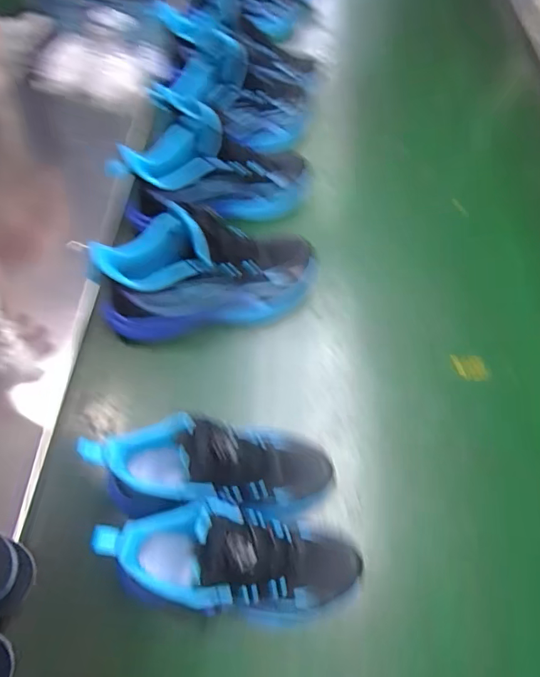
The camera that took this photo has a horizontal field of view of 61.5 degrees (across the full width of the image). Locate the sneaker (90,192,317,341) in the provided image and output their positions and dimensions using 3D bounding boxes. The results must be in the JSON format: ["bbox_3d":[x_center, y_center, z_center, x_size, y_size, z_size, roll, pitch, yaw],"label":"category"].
[{"bbox_3d":[-0.071,-0.085,0.555,0.270,0.143,0.103,-11,63,-10],"label":"sneaker"}]

